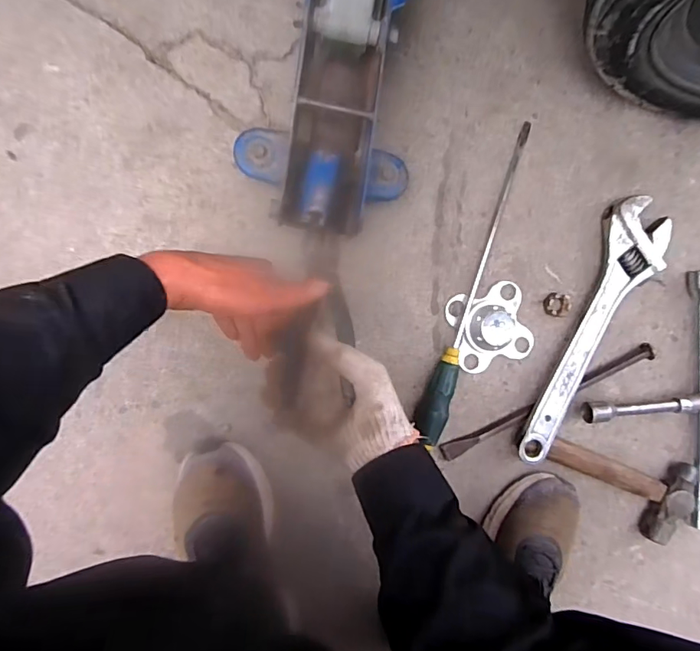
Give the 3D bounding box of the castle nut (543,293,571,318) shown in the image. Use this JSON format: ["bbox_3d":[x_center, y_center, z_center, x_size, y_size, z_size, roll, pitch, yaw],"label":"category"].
[{"bbox_3d":[0.260,-0.026,0.613,0.031,0.013,0.030,-1,96,-6],"label":"castle nut"}]

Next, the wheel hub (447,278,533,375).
[{"bbox_3d":[0.178,0.004,0.601,0.097,0.031,0.099,-1,96,-6],"label":"wheel hub"}]

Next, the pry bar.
[{"bbox_3d":[0.254,0.097,0.619,0.301,0.015,0.021,-25,98,-3],"label":"pry bar"}]

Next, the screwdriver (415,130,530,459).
[{"bbox_3d":[0.161,-0.051,0.596,0.036,0.029,0.399,20,93,-8],"label":"screwdriver"}]

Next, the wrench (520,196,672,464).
[{"bbox_3d":[0.310,0.011,0.613,0.081,0.037,0.347,21,93,-8],"label":"wrench"}]

